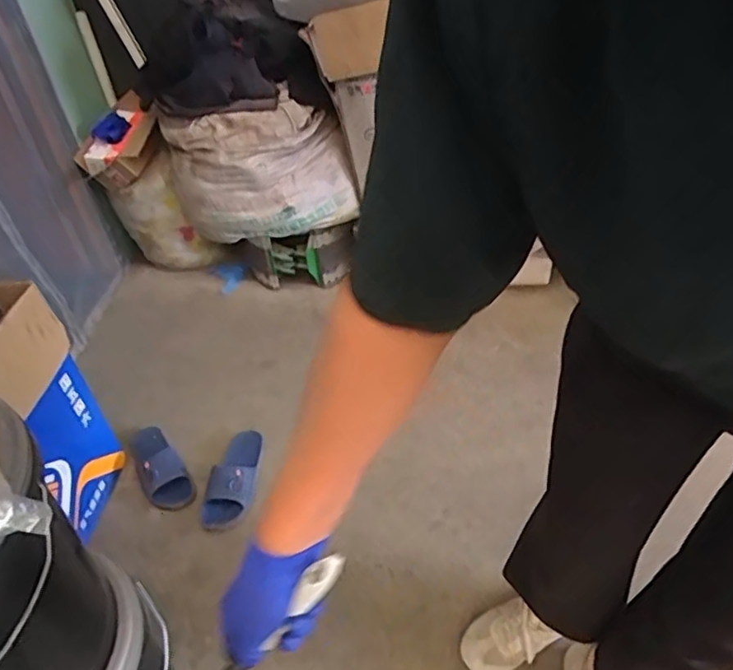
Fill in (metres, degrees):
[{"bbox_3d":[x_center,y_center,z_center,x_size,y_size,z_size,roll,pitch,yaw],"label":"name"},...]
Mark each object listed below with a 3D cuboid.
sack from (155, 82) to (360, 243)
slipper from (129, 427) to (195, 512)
[{"bbox_3d":[-0.294,-0.470,1.696,0.447,0.323,0.295,-23,45,-16],"label":"sack"},{"bbox_3d":[-0.485,0.296,1.396,0.098,0.086,0.248,-27,46,-24],"label":"slipper"}]

